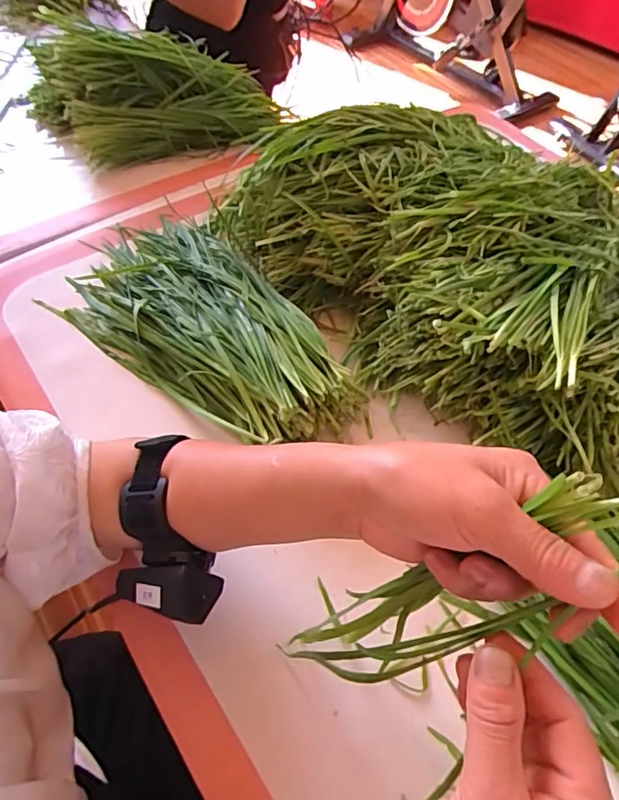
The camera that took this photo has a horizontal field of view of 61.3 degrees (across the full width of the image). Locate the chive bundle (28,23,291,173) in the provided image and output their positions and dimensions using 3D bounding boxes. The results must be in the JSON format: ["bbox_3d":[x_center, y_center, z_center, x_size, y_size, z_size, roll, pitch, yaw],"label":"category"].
[{"bbox_3d":[-0.200,-0.416,0.690,0.326,0.106,0.178,-17,58,-16],"label":"chive bundle"}]

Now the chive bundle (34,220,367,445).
[{"bbox_3d":[-0.090,-0.083,0.499,0.339,0.059,0.174,33,59,18],"label":"chive bundle"}]

